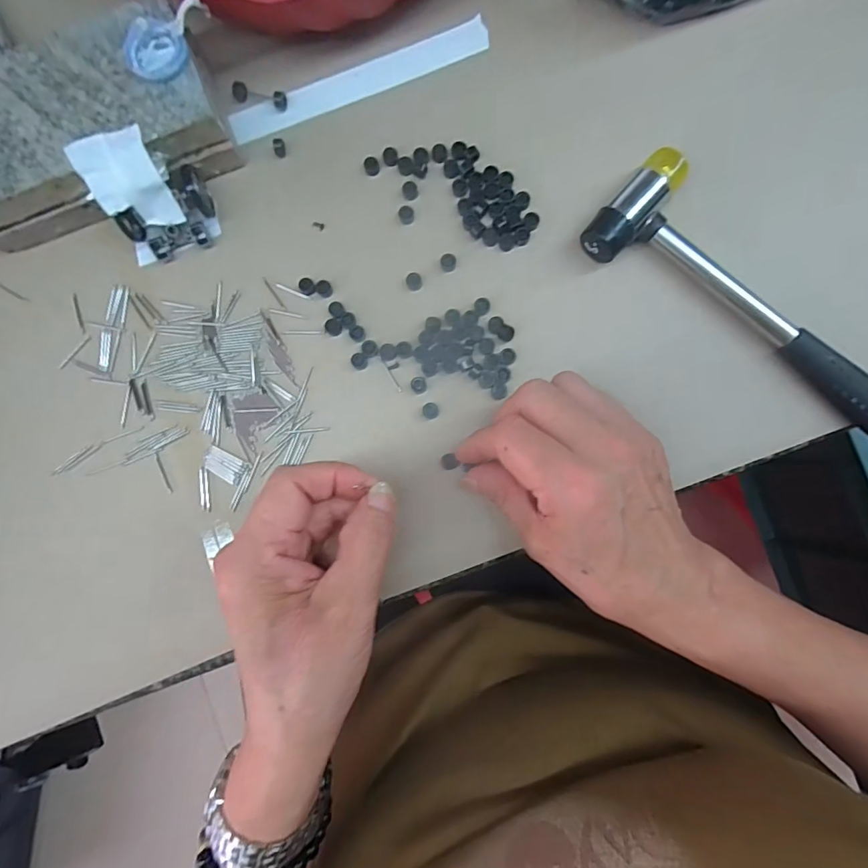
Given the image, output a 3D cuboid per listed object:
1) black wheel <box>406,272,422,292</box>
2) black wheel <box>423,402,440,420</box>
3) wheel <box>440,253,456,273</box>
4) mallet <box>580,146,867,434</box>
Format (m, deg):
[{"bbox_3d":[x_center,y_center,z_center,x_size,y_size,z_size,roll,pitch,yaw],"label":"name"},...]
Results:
[{"bbox_3d":[-0.011,-0.086,0.273,0.009,0.004,0.009,0,87,1],"label":"black wheel"},{"bbox_3d":[-0.002,-0.013,0.268,0.009,0.005,0.009,0,87,1],"label":"black wheel"},{"bbox_3d":[0.008,-0.097,0.273,0.009,0.004,0.009,0,87,1],"label":"wheel"},{"bbox_3d":[0.197,-0.057,0.255,0.244,0.021,0.061,36,88,3],"label":"mallet"}]

